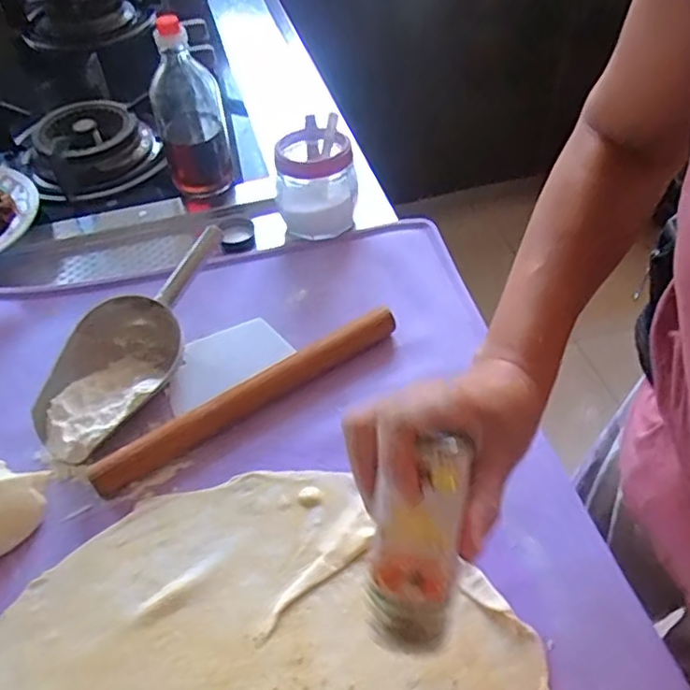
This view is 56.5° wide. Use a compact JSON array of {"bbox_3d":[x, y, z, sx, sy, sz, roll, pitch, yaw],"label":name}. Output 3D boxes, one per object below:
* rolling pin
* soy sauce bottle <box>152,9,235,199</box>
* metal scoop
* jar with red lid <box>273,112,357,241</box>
[{"bbox_3d":[-0.076,0.043,0.544,0.281,0.028,0.022,-29,54,-21],"label":"rolling pin"},{"bbox_3d":[-0.169,-0.249,0.696,0.070,0.187,0.059,-15,50,-10],"label":"soy sauce bottle"},{"bbox_3d":[-0.186,-0.006,0.572,0.094,0.061,0.237,14,52,14],"label":"metal scoop"},{"bbox_3d":[-0.032,-0.175,0.688,0.082,0.091,0.089,-10,50,-6],"label":"jar with red lid"}]

